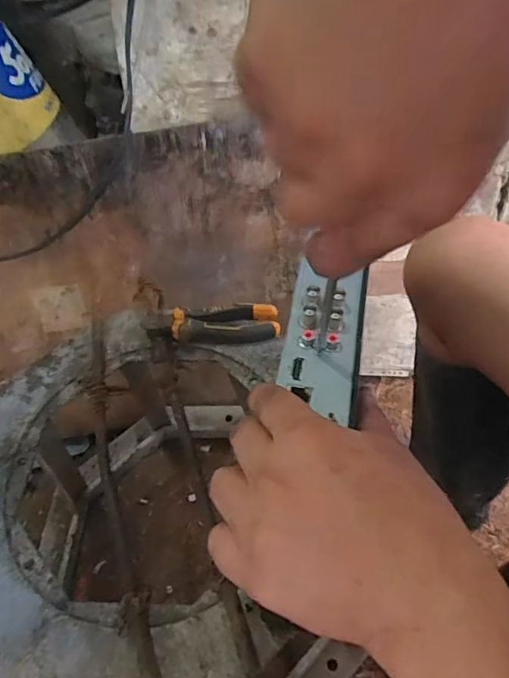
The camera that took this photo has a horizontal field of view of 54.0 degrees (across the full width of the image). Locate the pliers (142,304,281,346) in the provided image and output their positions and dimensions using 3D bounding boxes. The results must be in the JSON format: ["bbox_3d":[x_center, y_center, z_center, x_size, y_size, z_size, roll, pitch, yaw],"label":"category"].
[{"bbox_3d":[-0.048,-0.019,0.575,0.149,0.026,0.046,-2,50,3],"label":"pliers"}]

